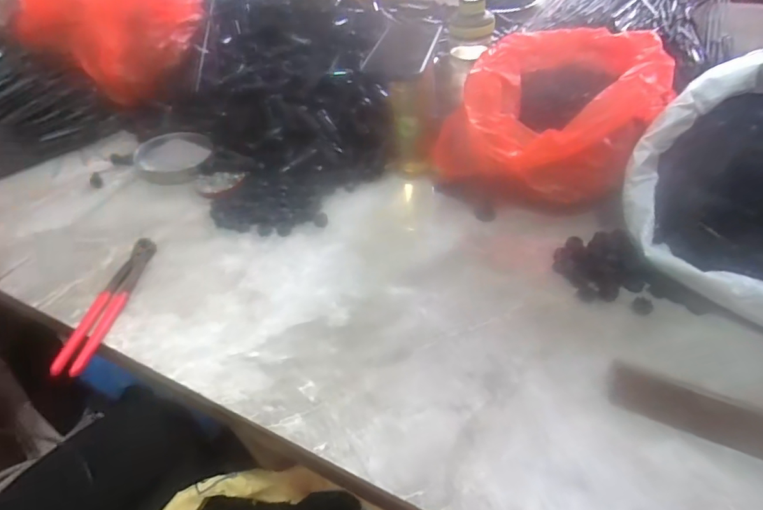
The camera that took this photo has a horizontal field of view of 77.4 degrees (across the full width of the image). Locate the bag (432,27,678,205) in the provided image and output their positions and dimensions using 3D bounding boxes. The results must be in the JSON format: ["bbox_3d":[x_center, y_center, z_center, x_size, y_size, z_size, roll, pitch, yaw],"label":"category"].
[{"bbox_3d":[0.242,-0.200,0.656,0.241,0.148,0.280,23,52,27],"label":"bag"}]

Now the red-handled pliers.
[{"bbox_3d":[-0.334,0.057,0.589,0.039,0.016,0.202,0,45,6],"label":"red-handled pliers"}]

